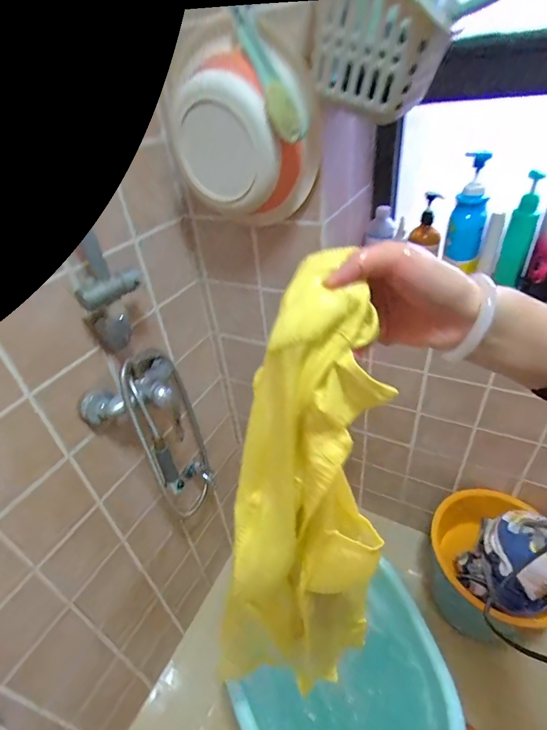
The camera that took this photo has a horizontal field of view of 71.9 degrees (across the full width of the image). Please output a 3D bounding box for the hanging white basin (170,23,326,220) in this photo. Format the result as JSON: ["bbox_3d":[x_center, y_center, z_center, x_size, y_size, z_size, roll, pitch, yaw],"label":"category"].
[{"bbox_3d":[-0.044,-0.355,0.592,0.220,0.250,0.084,9,40,20],"label":"hanging white basin"}]

